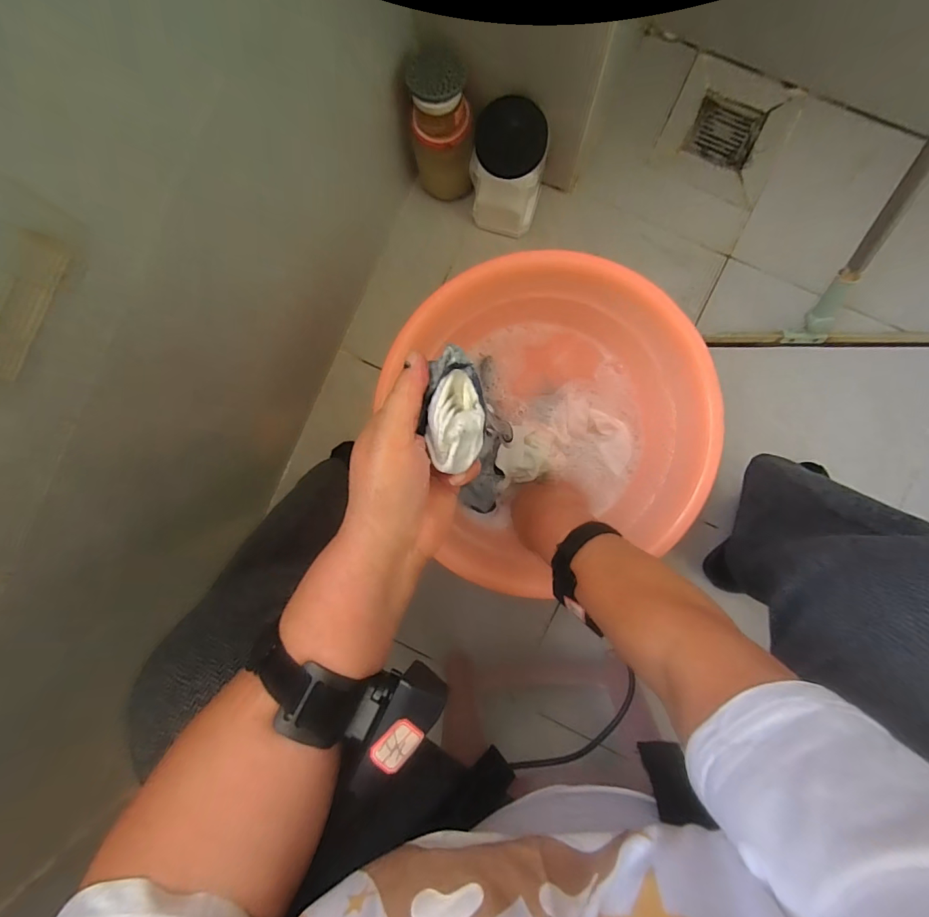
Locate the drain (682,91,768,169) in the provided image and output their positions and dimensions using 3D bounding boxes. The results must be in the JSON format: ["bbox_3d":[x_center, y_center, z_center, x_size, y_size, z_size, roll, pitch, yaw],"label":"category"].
[{"bbox_3d":[0.420,-0.528,0.708,0.099,0.013,0.098,25,92,2],"label":"drain"}]

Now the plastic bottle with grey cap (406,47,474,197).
[{"bbox_3d":[-0.031,-0.452,0.620,0.084,0.182,0.091,0,91,2],"label":"plastic bottle with grey cap"}]

